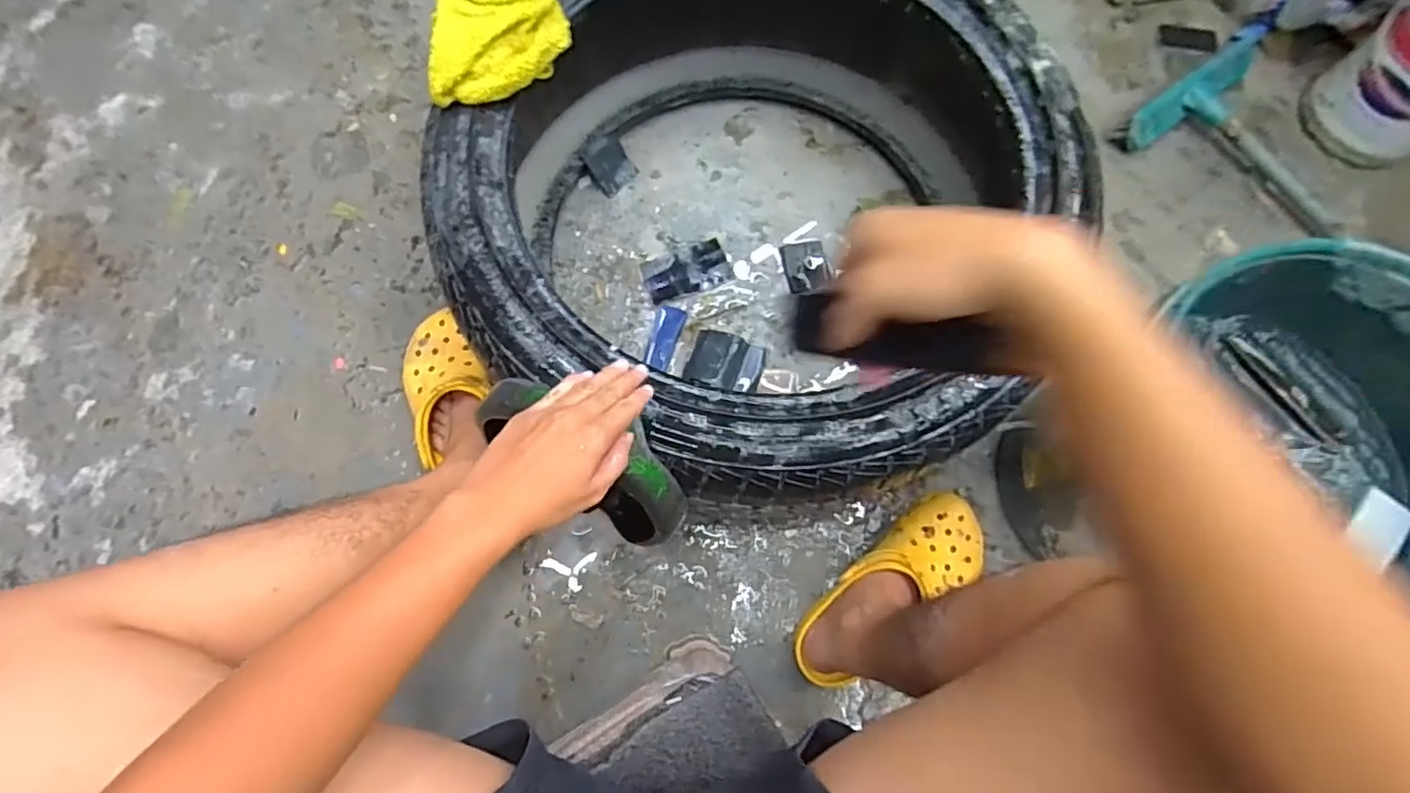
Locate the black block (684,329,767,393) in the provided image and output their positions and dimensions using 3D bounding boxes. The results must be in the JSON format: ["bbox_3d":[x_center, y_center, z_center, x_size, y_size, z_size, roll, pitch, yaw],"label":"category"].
[{"bbox_3d":[0.027,-0.041,0.781,0.092,0.032,0.074,16,75,4],"label":"black block"}]

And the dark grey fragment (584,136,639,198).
[{"bbox_3d":[-0.133,-0.323,0.849,0.060,0.013,0.073,-40,112,-13],"label":"dark grey fragment"}]

